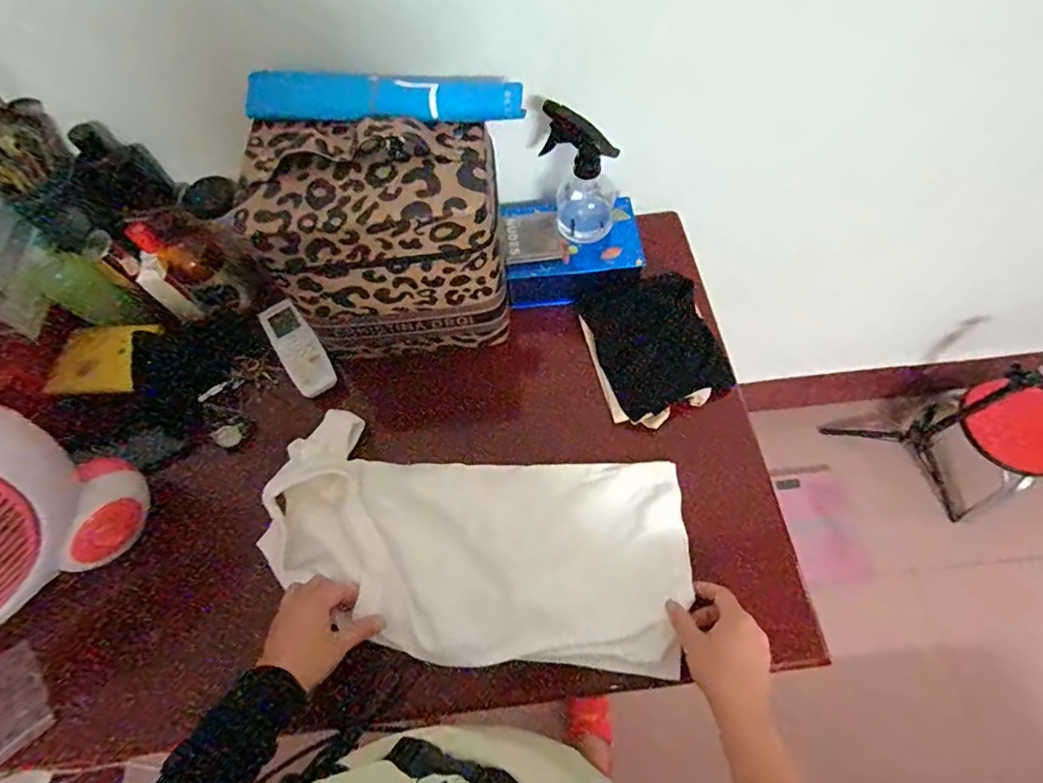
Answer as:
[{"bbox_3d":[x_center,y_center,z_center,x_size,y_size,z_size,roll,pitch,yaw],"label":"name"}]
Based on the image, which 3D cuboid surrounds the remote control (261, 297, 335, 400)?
[{"bbox_3d":[-0.288,-0.057,0.670,0.051,0.024,0.143,-35,66,-14],"label":"remote control"}]

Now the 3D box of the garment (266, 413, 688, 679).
[{"bbox_3d":[-0.052,0.153,0.552,0.440,0.030,0.224,9,64,6],"label":"garment"}]

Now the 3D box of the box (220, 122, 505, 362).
[{"bbox_3d":[-0.142,-0.160,0.579,0.237,0.232,0.143,-1,63,2],"label":"box"}]

